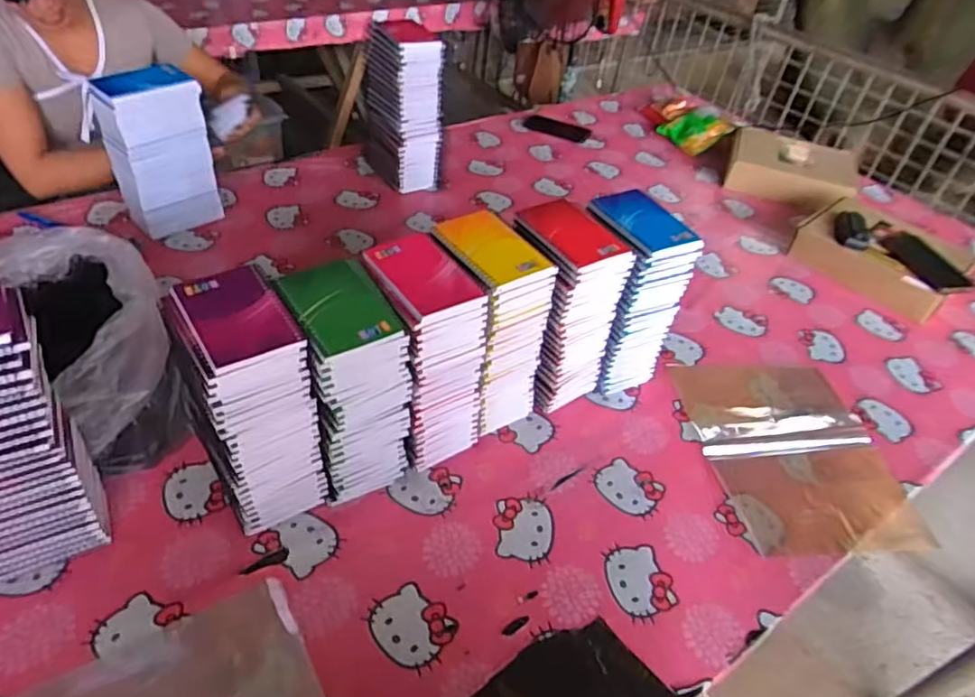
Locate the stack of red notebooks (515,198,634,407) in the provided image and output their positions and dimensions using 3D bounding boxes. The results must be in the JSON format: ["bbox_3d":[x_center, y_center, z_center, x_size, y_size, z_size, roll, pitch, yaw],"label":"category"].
[{"bbox_3d":[0.095,-0.048,0.839,0.106,0.269,0.127,-19,48,-26],"label":"stack of red notebooks"}]

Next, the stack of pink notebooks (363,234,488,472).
[{"bbox_3d":[-0.081,0.014,0.750,0.100,0.258,0.131,-22,50,-29],"label":"stack of pink notebooks"}]

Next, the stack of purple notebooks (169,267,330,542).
[{"bbox_3d":[-0.246,0.067,0.659,0.098,0.266,0.129,-20,49,-27],"label":"stack of purple notebooks"}]

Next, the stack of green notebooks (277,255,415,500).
[{"bbox_3d":[-0.155,0.050,0.694,0.100,0.262,0.123,-20,49,-28],"label":"stack of green notebooks"}]

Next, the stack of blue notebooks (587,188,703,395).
[{"bbox_3d":[0.194,-0.069,0.876,0.112,0.267,0.130,-8,44,-16],"label":"stack of blue notebooks"}]

